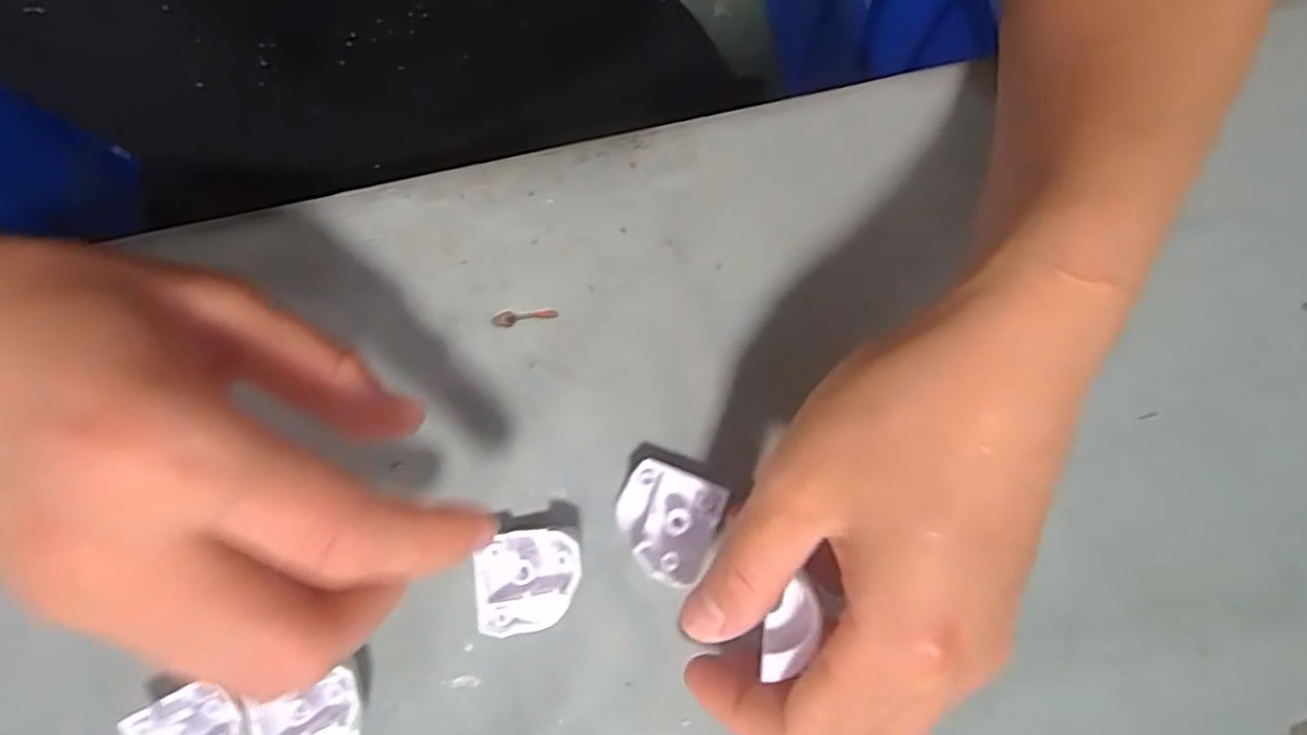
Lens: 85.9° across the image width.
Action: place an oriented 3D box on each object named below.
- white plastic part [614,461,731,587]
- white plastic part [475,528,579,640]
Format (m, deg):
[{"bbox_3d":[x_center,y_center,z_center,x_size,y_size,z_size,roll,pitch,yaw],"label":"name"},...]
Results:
[{"bbox_3d":[0.003,0.048,0.221,0.031,0.016,0.032,24,79,4],"label":"white plastic part"},{"bbox_3d":[-0.038,0.066,0.217,0.032,0.017,0.030,-8,79,-2],"label":"white plastic part"}]

